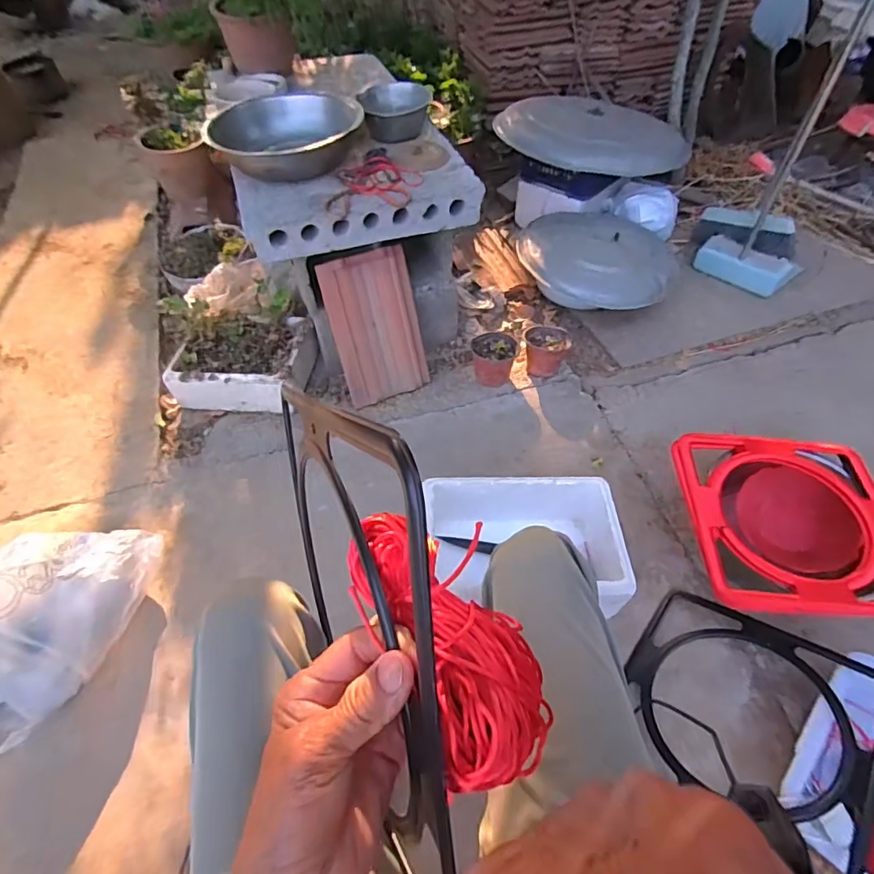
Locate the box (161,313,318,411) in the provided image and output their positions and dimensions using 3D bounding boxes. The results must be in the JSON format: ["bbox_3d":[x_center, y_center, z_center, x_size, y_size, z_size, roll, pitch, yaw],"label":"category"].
[{"bbox_3d":[-0.477,-0.202,1.245,0.311,0.129,0.263,5,53,4],"label":"box"}]

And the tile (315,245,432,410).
[{"bbox_3d":[-0.139,-0.253,1.177,0.206,0.337,0.021,-20,26,-17],"label":"tile"}]

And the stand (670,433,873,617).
[{"bbox_3d":[0.610,0.176,0.913,0.329,0.151,0.329,2,52,2],"label":"stand"}]

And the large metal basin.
[{"bbox_3d":[-0.318,-0.640,1.079,0.302,0.086,0.302,0,54,1],"label":"large metal basin"}]

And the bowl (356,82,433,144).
[{"bbox_3d":[-0.100,-0.753,1.163,0.163,0.065,0.164,0,54,1],"label":"bowl"}]

